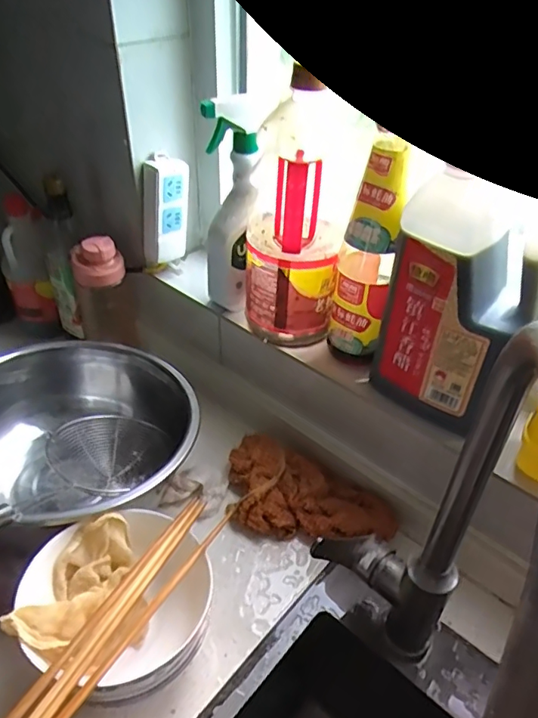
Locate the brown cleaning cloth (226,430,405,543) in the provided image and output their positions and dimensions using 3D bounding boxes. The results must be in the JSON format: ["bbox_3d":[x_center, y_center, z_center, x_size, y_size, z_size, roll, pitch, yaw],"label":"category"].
[{"bbox_3d":[0.030,0.164,0.610,0.207,0.046,0.116,27,46,27],"label":"brown cleaning cloth"}]

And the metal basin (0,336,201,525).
[{"bbox_3d":[-0.224,0.095,0.603,0.274,0.130,0.225,21,44,22],"label":"metal basin"}]

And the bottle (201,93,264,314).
[{"bbox_3d":[-0.045,-0.167,0.625,0.071,0.229,0.052,-1,40,-4],"label":"bottle"}]

